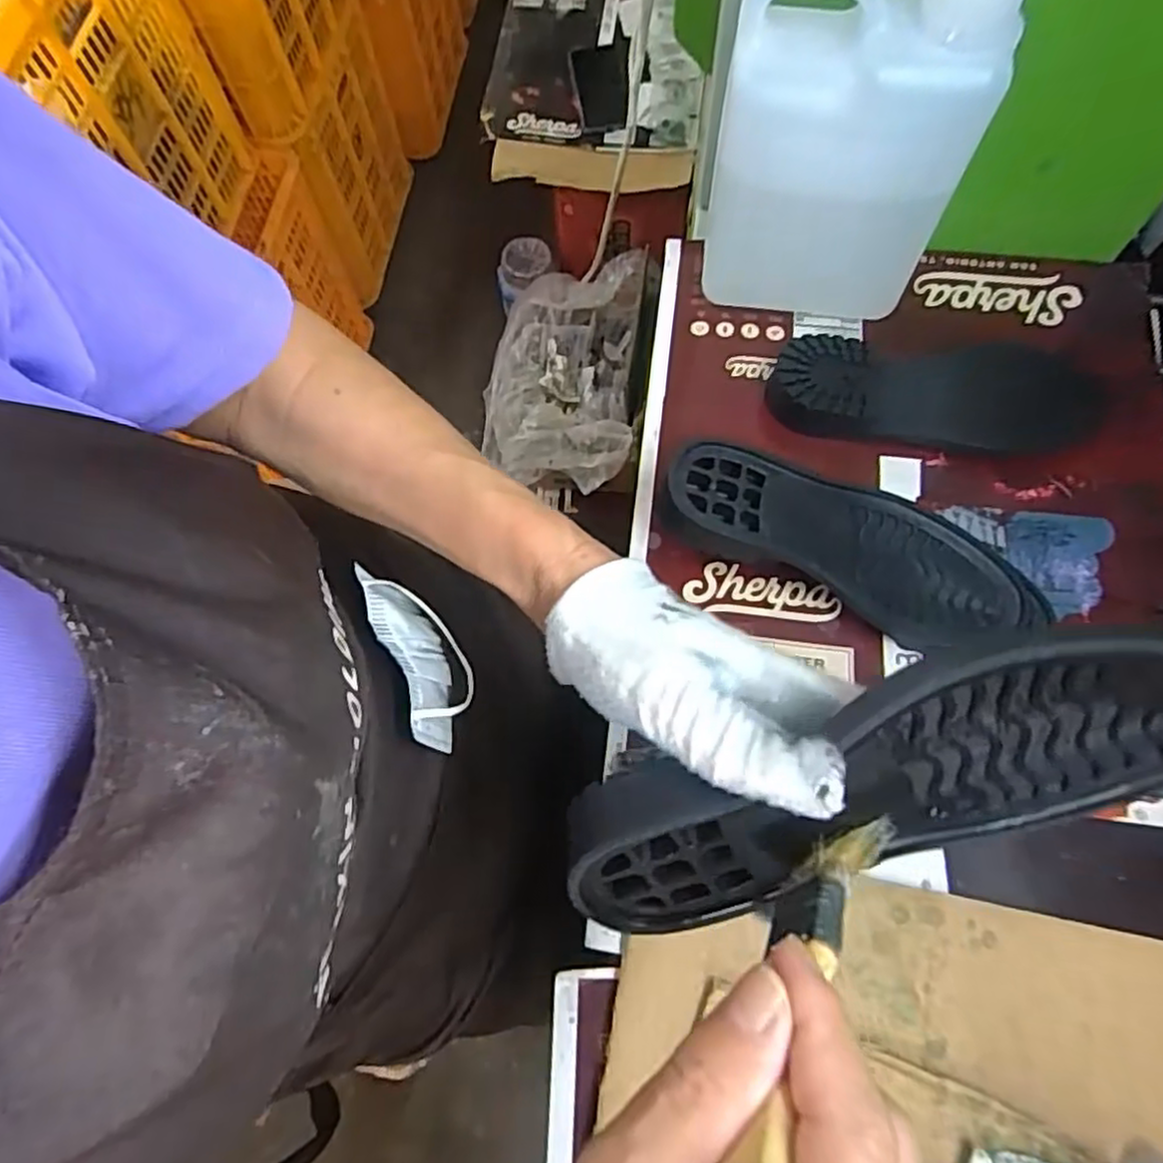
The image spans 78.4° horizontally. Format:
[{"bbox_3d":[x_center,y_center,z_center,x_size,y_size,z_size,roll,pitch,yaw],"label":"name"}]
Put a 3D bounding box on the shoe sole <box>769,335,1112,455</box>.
[{"bbox_3d":[0.221,-0.116,0.442,0.205,0.030,0.071,0,69,3],"label":"shoe sole"}]

